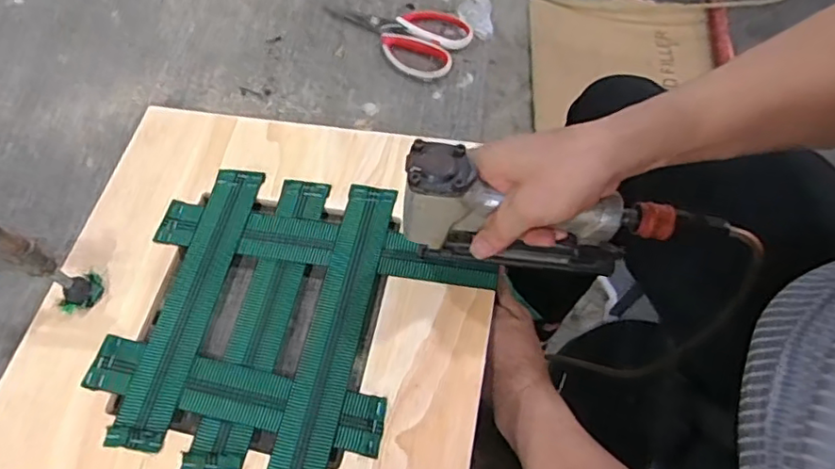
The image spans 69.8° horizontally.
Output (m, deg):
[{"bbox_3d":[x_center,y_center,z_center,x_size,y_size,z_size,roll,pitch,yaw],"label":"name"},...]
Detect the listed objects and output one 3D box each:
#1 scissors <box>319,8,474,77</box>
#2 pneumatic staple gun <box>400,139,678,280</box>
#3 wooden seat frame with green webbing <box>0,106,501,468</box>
[{"bbox_3d":[-0.024,-0.250,0.722,0.175,0.012,0.096,27,64,16],"label":"scissors"},{"bbox_3d":[0.096,-0.014,0.489,0.206,0.136,0.039,1,60,2],"label":"pneumatic staple gun"},{"bbox_3d":[-0.135,0.072,0.537,0.392,0.020,0.419,10,60,7],"label":"wooden seat frame with green webbing"}]

